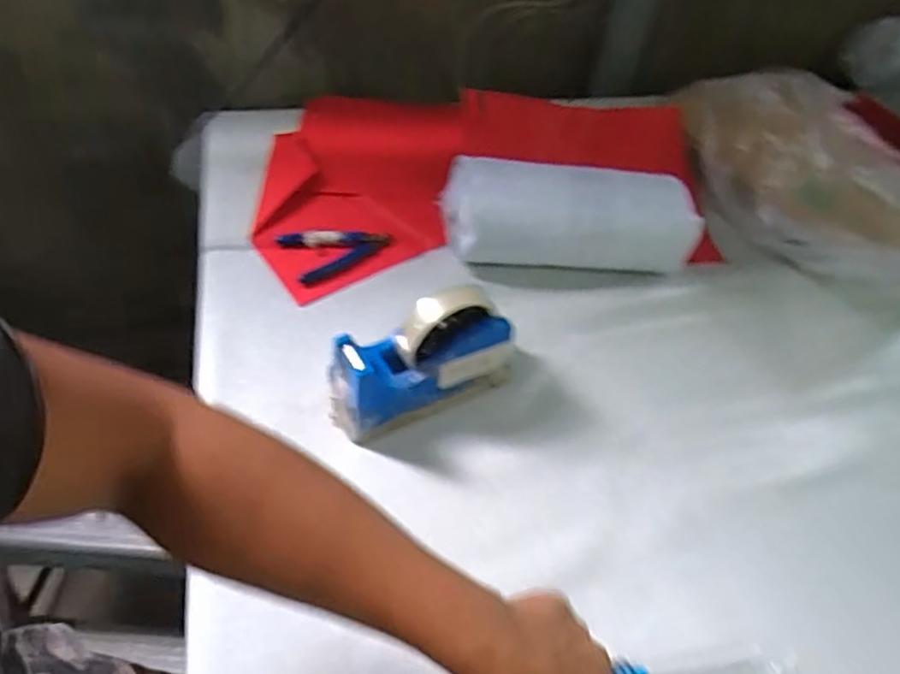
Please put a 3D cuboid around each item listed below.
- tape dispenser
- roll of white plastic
[{"bbox_3d":[-0.020,0.019,0.550,0.159,0.104,0.060,-18,55,-20],"label":"tape dispenser"},{"bbox_3d":[0.125,-0.124,0.693,0.262,0.083,0.098,5,51,-2],"label":"roll of white plastic"}]

